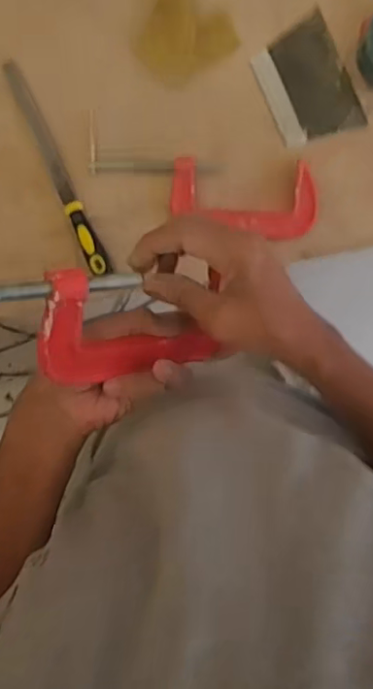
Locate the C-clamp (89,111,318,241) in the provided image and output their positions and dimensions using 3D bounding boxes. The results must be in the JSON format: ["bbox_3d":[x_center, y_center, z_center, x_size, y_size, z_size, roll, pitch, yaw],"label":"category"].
[{"bbox_3d":[0.014,-0.204,0.730,0.299,0.022,0.112,14,96,7],"label":"C-clamp"}]

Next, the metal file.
[{"bbox_3d":[-0.164,-0.221,0.743,0.026,0.020,0.289,-23,91,9],"label":"metal file"}]

